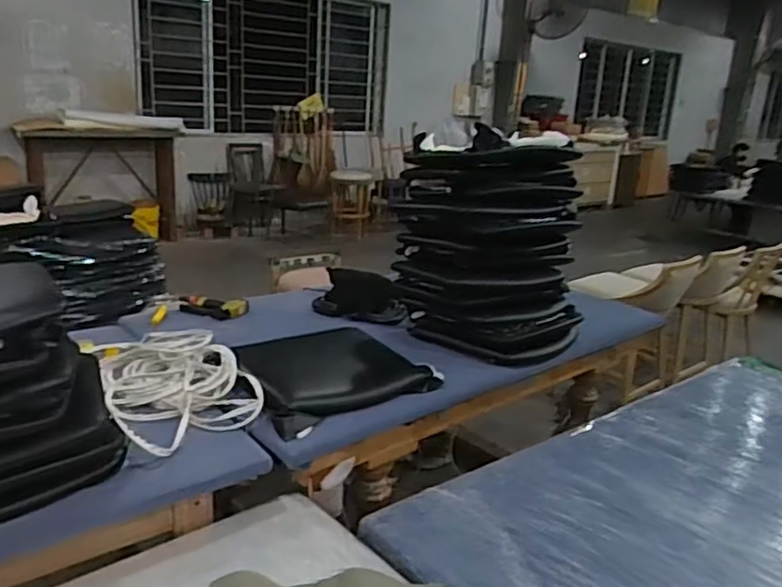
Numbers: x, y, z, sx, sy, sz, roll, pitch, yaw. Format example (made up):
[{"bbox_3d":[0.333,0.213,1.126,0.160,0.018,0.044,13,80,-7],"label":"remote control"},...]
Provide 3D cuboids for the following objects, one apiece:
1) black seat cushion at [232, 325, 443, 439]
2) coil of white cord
[{"bbox_3d":[-0.190,0.197,1.838,0.520,0.056,0.502,-10,21,-38],"label":"black seat cushion"},{"bbox_3d":[-0.550,0.209,1.658,0.332,0.064,0.641,-6,20,-30],"label":"coil of white cord"}]

